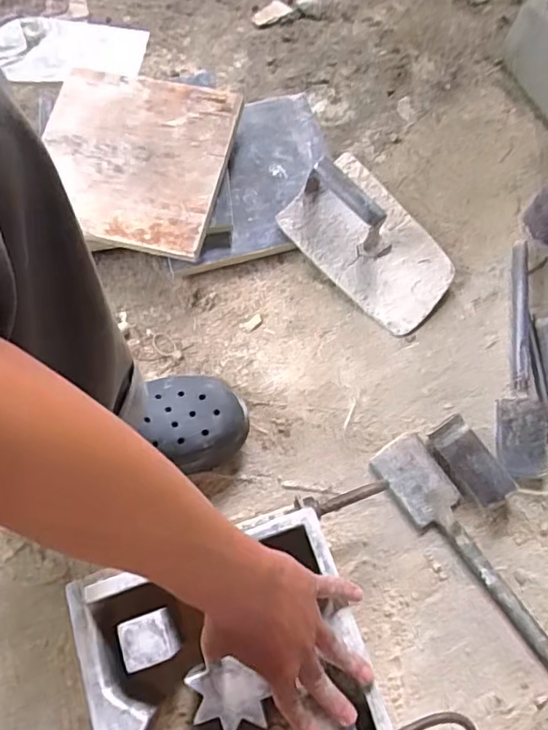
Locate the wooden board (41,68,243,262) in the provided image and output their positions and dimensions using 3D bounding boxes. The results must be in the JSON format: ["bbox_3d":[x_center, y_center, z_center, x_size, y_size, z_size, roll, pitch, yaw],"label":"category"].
[{"bbox_3d":[-0.184,-0.269,0.717,0.237,0.022,0.250,12,73,1],"label":"wooden board"}]

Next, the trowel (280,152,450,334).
[{"bbox_3d":[0.129,-0.166,0.697,0.223,0.103,0.145,41,74,13],"label":"trowel"}]

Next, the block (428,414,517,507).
[{"bbox_3d":[0.221,0.112,0.626,0.042,0.043,0.103,-30,73,-12],"label":"block"}]

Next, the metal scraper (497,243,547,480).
[{"bbox_3d":[0.308,-0.015,0.695,0.055,0.016,0.310,7,73,-1],"label":"metal scraper"}]

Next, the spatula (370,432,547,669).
[{"bbox_3d":[0.223,0.219,0.603,0.066,0.013,0.313,-30,77,-11],"label":"spatula"}]

